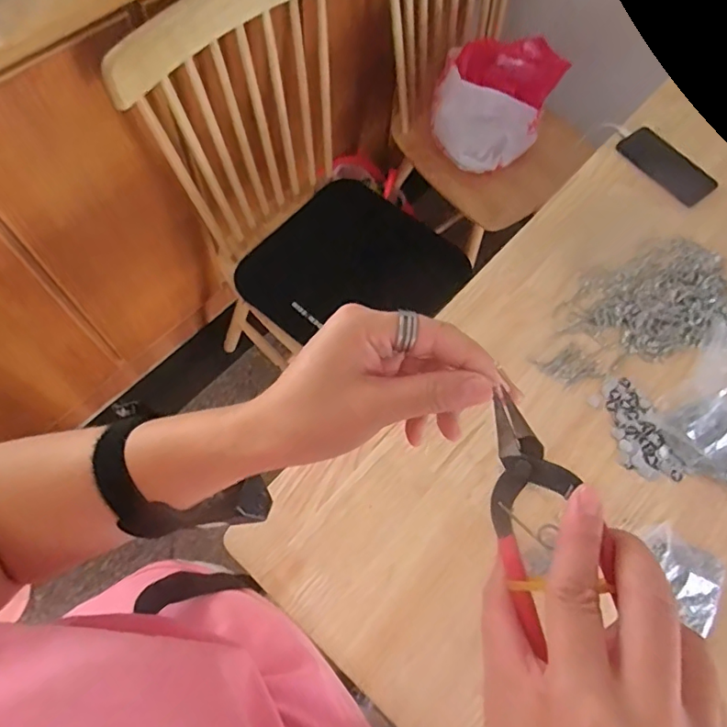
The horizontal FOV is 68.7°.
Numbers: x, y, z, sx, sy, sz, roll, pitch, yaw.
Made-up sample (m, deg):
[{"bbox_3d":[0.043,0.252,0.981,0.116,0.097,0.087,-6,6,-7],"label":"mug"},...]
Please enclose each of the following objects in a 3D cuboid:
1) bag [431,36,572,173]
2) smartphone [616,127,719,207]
[{"bbox_3d":[0.263,-0.525,1.108,0.231,0.214,0.201,19,66,5],"label":"bag"},{"bbox_3d":[0.471,-0.308,0.823,0.083,0.004,0.147,-35,72,-17],"label":"smartphone"}]

